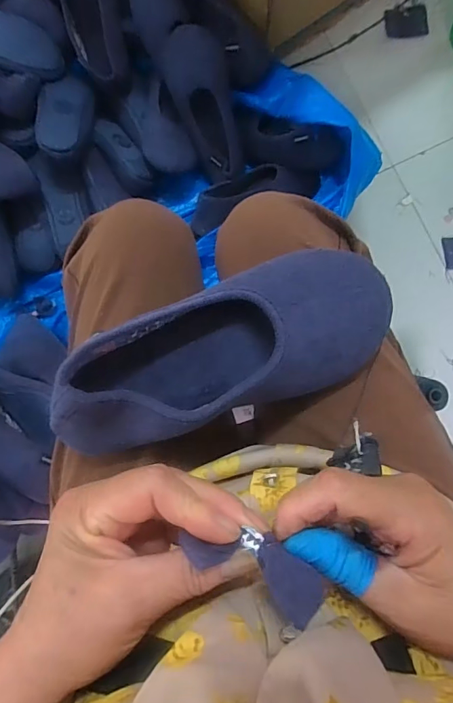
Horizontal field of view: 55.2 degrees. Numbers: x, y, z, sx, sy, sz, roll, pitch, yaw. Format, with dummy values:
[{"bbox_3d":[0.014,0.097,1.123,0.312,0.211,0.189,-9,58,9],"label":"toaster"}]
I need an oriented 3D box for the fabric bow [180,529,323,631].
[{"bbox_3d":[0.012,0.096,0.197,0.067,0.018,0.025,22,87,5],"label":"fabric bow"}]

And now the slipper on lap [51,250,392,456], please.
[{"bbox_3d":[-0.001,0.001,0.300,0.237,0.061,0.091,-21,87,0],"label":"slipper on lap"}]

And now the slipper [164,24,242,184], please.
[{"bbox_3d":[-0.032,-0.421,0.751,0.097,0.063,0.234,-21,116,-1],"label":"slipper"}]

